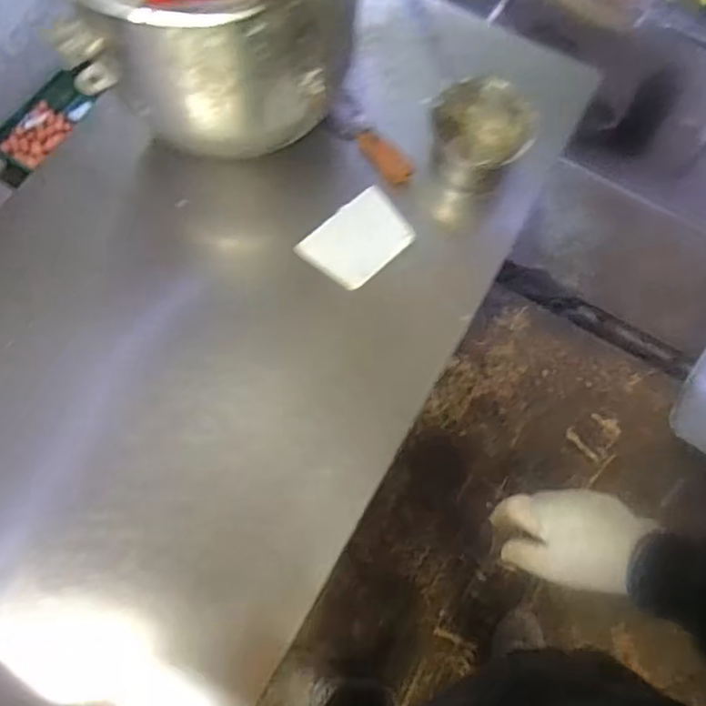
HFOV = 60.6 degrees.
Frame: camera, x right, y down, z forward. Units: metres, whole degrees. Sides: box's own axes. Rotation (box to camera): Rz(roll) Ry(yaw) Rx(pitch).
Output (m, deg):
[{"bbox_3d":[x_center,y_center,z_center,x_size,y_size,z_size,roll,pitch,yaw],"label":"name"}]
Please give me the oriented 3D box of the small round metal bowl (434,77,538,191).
[{"bbox_3d":[0.167,-0.288,0.799,0.121,0.081,0.111,1,70,-2],"label":"small round metal bowl"}]

